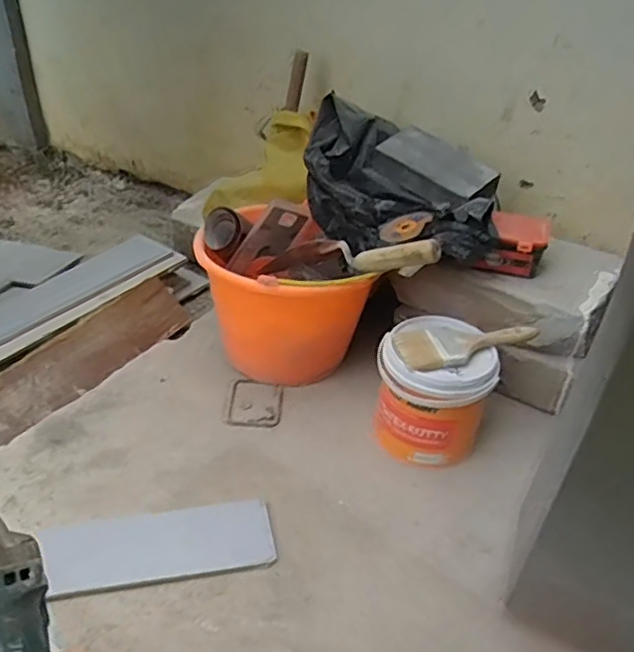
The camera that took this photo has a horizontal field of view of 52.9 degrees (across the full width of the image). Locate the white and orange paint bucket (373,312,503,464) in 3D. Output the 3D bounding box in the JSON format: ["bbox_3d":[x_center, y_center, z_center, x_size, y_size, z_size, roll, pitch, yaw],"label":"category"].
[{"bbox_3d":[0.166,0.089,0.915,0.154,0.167,0.140,3,34,-2],"label":"white and orange paint bucket"}]

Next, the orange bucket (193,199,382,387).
[{"bbox_3d":[-0.064,-0.044,1.031,0.215,0.234,0.232,-13,38,-23],"label":"orange bucket"}]

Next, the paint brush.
[{"bbox_3d":[0.209,0.025,0.874,0.197,0.021,0.070,-4,35,-12],"label":"paint brush"}]

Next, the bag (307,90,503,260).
[{"bbox_3d":[0.131,-0.220,1.008,0.209,0.155,0.376,-19,41,-30],"label":"bag"}]

